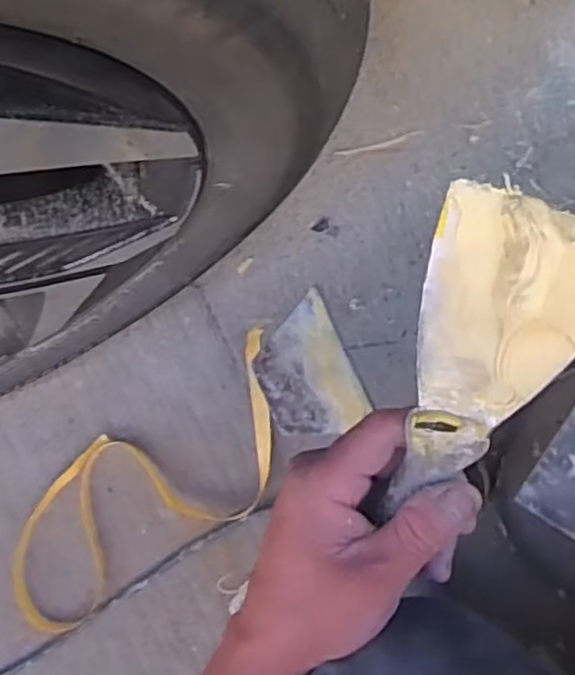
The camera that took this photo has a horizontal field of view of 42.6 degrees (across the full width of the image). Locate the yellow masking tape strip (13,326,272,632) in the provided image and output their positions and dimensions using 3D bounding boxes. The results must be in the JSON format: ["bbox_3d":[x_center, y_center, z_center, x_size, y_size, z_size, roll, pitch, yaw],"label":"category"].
[{"bbox_3d":[-0.126,0.142,0.686,0.325,0.030,0.135,-35,86,8],"label":"yellow masking tape strip"}]

